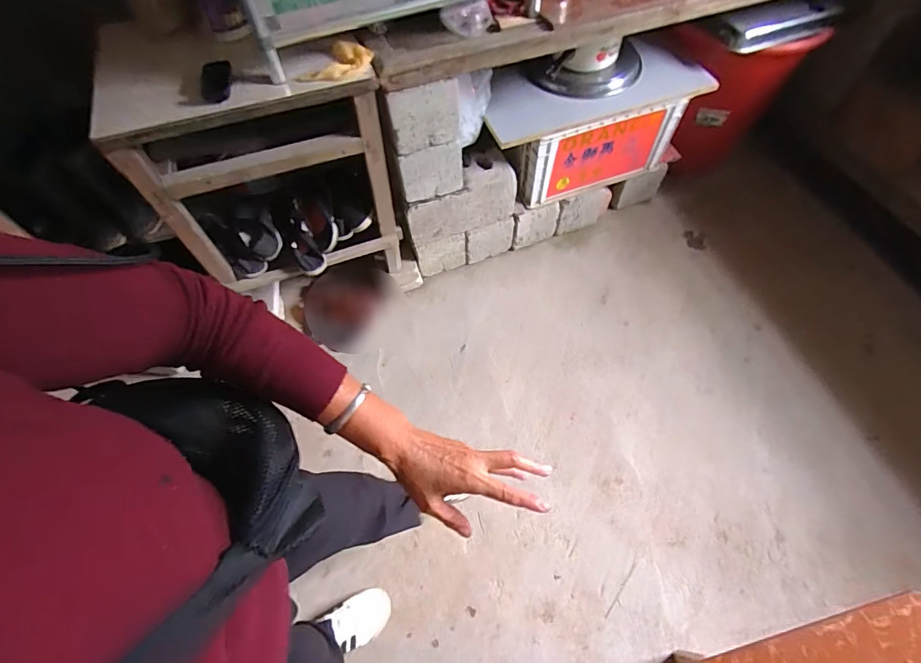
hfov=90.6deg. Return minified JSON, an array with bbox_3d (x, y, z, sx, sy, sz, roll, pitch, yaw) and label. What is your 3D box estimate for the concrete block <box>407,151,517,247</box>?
[{"bbox_3d":[-0.004,-0.391,1.323,0.340,0.167,0.119,-20,61,-9],"label":"concrete block"}]

